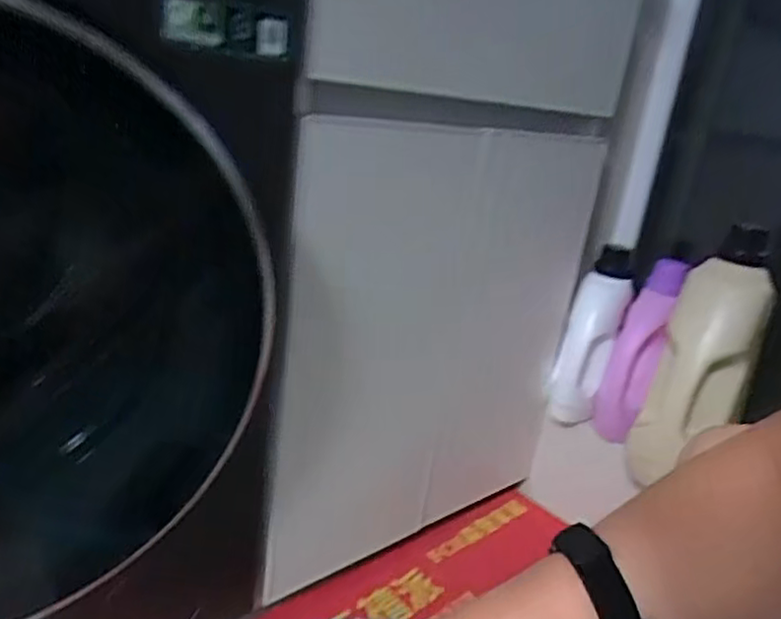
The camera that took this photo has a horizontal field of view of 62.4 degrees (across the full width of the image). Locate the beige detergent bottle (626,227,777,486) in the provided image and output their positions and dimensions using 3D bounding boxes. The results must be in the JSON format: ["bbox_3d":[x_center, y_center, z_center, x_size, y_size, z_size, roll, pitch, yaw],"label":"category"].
[{"bbox_3d":[0.444,0.071,0.910,0.107,0.368,0.083,25,2,41],"label":"beige detergent bottle"}]

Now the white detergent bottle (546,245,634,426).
[{"bbox_3d":[0.350,0.039,1.108,0.078,0.323,0.102,18,-5,27],"label":"white detergent bottle"}]

